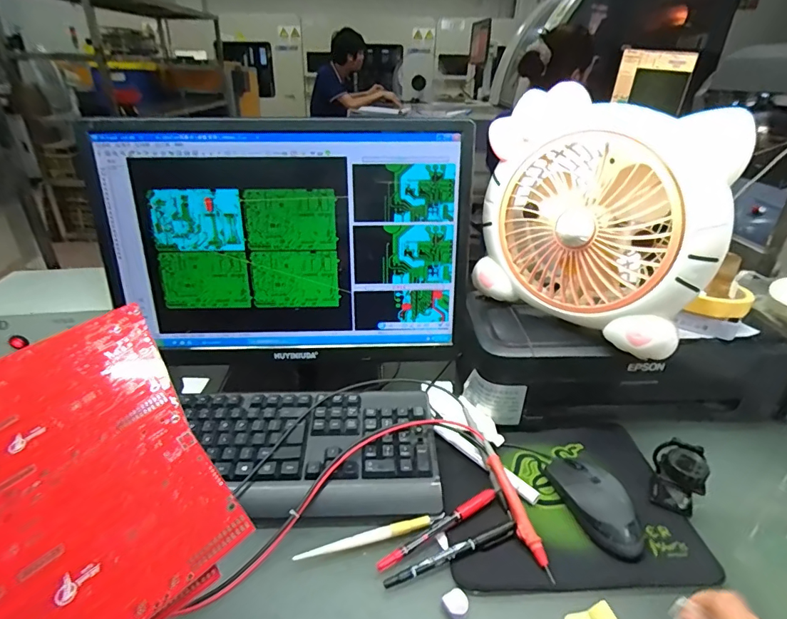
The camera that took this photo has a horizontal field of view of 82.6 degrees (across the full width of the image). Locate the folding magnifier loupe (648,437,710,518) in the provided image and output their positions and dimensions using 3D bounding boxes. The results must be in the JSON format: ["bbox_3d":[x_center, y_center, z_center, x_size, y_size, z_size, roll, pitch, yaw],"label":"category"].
[{"bbox_3d":[0.308,0.177,0.484,0.044,0.056,0.061,12,30,20],"label":"folding magnifier loupe"}]

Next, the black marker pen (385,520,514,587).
[{"bbox_3d":[0.057,0.229,0.421,0.137,0.008,0.013,-12,31,-22],"label":"black marker pen"}]

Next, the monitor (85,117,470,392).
[{"bbox_3d":[-0.129,-0.070,0.610,0.436,0.344,0.166,-1,28,-4],"label":"monitor"}]

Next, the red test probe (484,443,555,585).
[{"bbox_3d":[0.121,0.196,0.452,0.015,0.010,0.139,-8,46,-16],"label":"red test probe"}]

